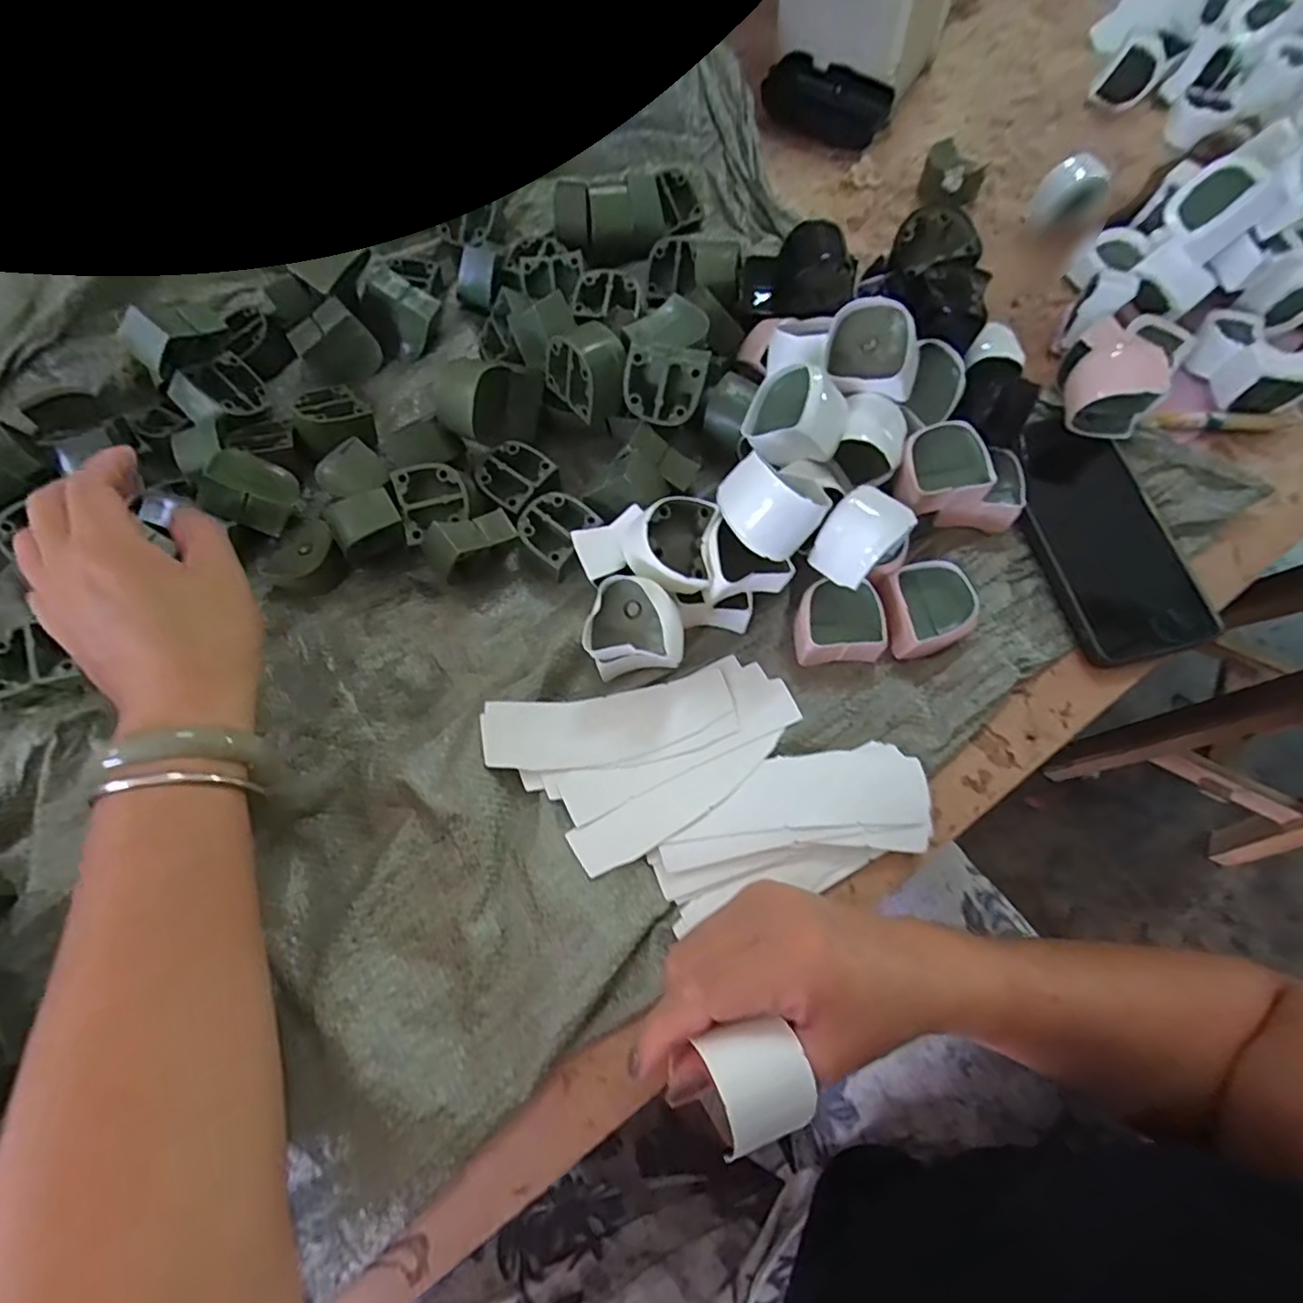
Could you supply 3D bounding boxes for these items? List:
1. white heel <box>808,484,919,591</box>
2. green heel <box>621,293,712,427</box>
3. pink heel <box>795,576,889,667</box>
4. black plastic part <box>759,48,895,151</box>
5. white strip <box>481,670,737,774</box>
[{"bbox_3d":[0.113,-0.061,0.329,0.037,0.035,0.044,39,74,14],"label":"white heel"},{"bbox_3d":[0.009,-0.175,0.363,0.047,0.043,0.077,1,69,1],"label":"green heel"},{"bbox_3d":[0.104,-0.016,0.344,0.048,0.031,0.037,1,69,1],"label":"pink heel"},{"bbox_3d":[0.151,-0.474,0.534,0.109,0.024,0.057,33,99,11],"label":"black plastic part"},{"bbox_3d":[-0.021,0.039,0.331,0.132,0.019,0.042,-11,69,-4],"label":"white strip"}]

